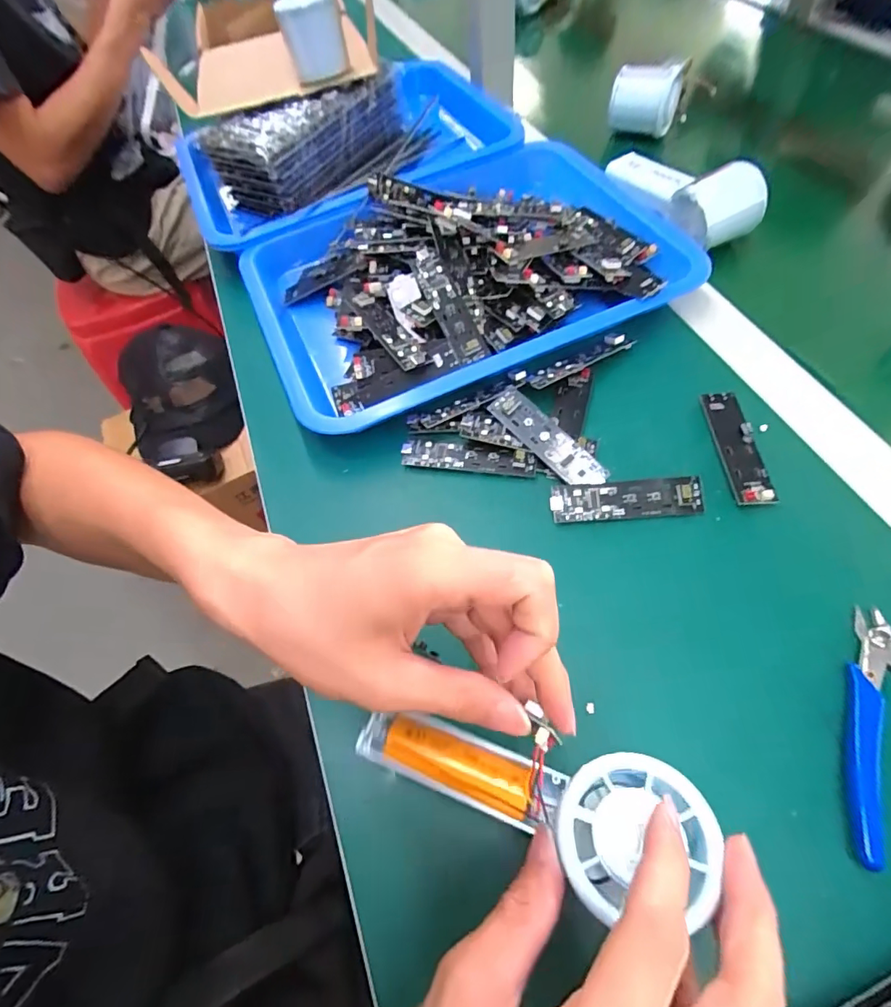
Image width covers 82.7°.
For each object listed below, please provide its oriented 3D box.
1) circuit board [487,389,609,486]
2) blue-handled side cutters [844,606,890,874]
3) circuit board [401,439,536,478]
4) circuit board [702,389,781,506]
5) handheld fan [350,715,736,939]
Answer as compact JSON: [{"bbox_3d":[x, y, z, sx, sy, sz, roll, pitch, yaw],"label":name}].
[{"bbox_3d":[0.067,-0.043,0.336,0.023,0.004,0.090,-44,71,-2],"label":"circuit board"},{"bbox_3d":[0.232,0.111,0.232,0.081,0.016,0.115,11,61,14],"label":"blue-handled side cutters"},{"bbox_3d":[0.015,-0.034,0.345,0.091,0.007,0.022,5,60,11],"label":"circuit board"},{"bbox_3d":[0.189,-0.037,0.330,0.024,0.013,0.088,-2,59,7],"label":"circuit board"},{"bbox_3d":[0.029,0.120,0.210,0.146,0.026,0.050,1,57,31],"label":"handheld fan"}]

